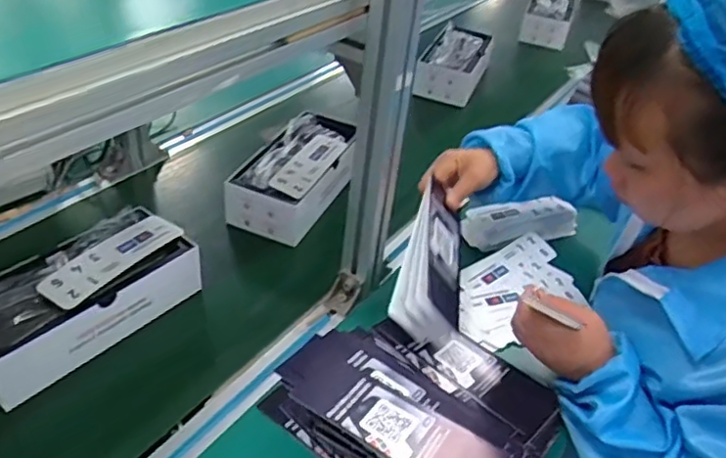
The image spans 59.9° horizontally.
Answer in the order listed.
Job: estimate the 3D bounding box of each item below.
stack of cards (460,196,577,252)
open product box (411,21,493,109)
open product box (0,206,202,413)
[{"bbox_3d":[0.246,-0.013,0.976,0.190,0.040,0.069,-13,42,-22],"label":"stack of cards"},{"bbox_3d":[0.203,-0.360,1.367,0.128,0.080,0.243,16,40,12],"label":"open product box"},{"bbox_3d":[-0.328,0.076,0.736,0.127,0.071,0.262,30,44,26],"label":"open product box"}]

